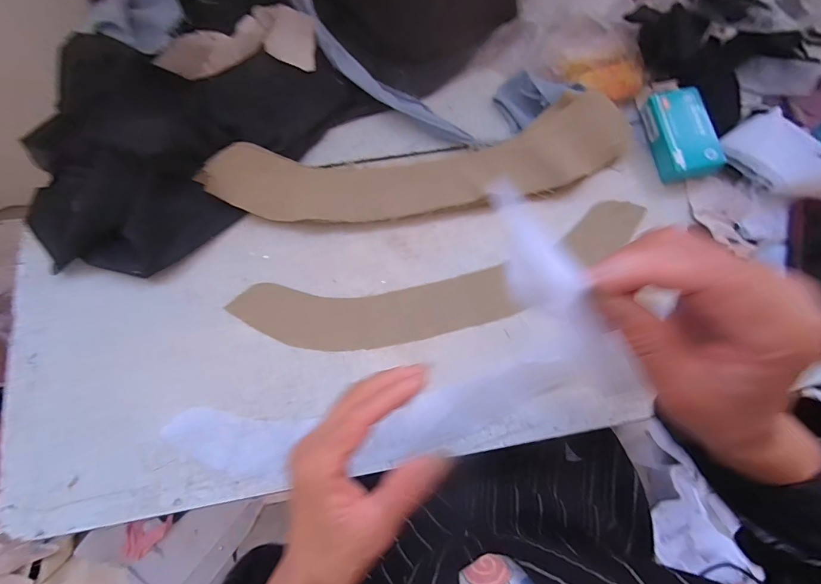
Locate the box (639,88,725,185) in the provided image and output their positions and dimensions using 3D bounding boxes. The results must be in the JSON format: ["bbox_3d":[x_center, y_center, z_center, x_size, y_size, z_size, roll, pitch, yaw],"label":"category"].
[{"bbox_3d":[0.317,-0.186,0.445,0.059,0.032,0.103,-12,75,-4],"label":"box"}]

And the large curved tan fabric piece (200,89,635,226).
[{"bbox_3d":[0.017,-0.141,0.431,0.466,0.016,0.103,-10,89,-2],"label":"large curved tan fabric piece"}]

